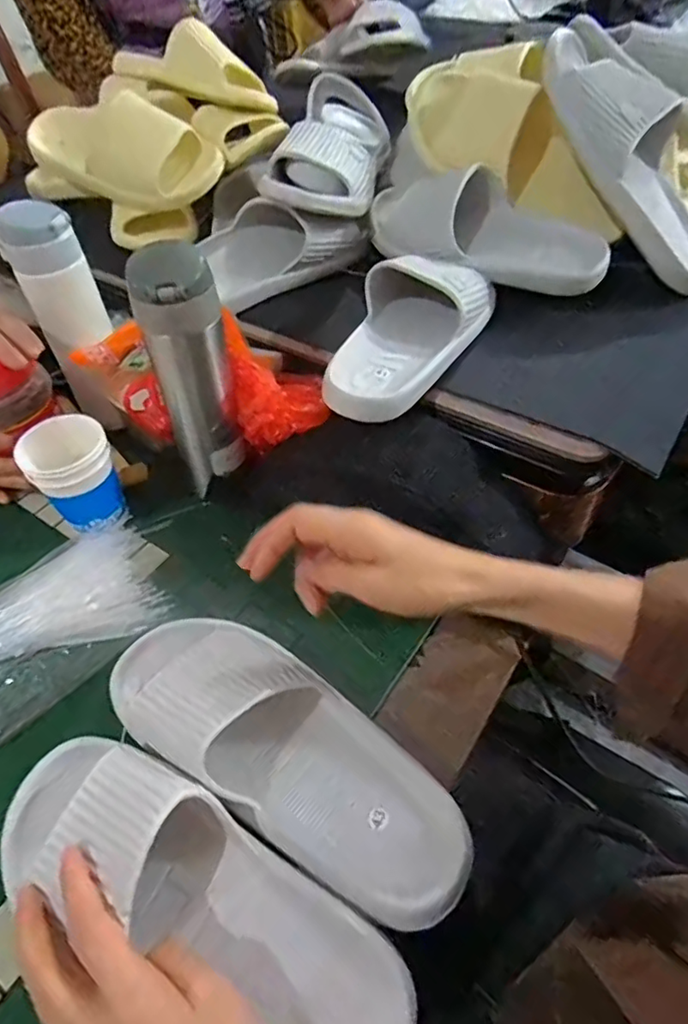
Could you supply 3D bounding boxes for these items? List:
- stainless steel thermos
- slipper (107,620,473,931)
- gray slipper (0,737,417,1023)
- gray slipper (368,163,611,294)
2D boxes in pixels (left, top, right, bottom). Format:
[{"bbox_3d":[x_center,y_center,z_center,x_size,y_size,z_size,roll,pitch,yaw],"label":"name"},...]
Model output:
[{"bbox_3d":[-0.125,-0.116,0.490,0.066,0.194,0.054,-17,51,-11],"label":"stainless steel thermos"},{"bbox_3d":[-0.042,0.141,0.373,0.276,0.064,0.105,24,55,22],"label":"slipper"},{"bbox_3d":[-0.085,0.213,0.321,0.262,0.061,0.086,28,56,14],"label":"gray slipper"},{"bbox_3d":[0.135,-0.283,0.580,0.256,0.073,0.107,30,57,25],"label":"gray slipper"}]

